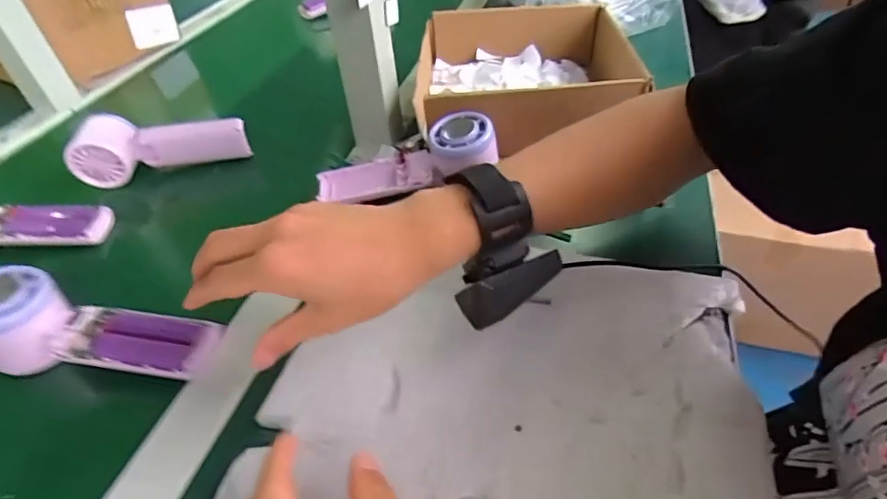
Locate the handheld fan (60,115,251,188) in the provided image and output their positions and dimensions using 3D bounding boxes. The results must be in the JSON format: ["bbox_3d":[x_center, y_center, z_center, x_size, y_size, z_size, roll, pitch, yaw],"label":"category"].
[{"bbox_3d":[-0.284,-0.107,0.498,0.161,0.054,0.043,-6,43,-1],"label":"handheld fan"}]

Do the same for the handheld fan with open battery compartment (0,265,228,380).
[{"bbox_3d":[-0.236,0.057,0.340,0.164,0.045,0.051,11,44,-2],"label":"handheld fan with open battery compartment"}]

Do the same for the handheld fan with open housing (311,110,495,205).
[{"bbox_3d":[-0.034,-0.077,0.444,0.162,0.041,0.055,-14,40,21],"label":"handheld fan with open housing"}]

